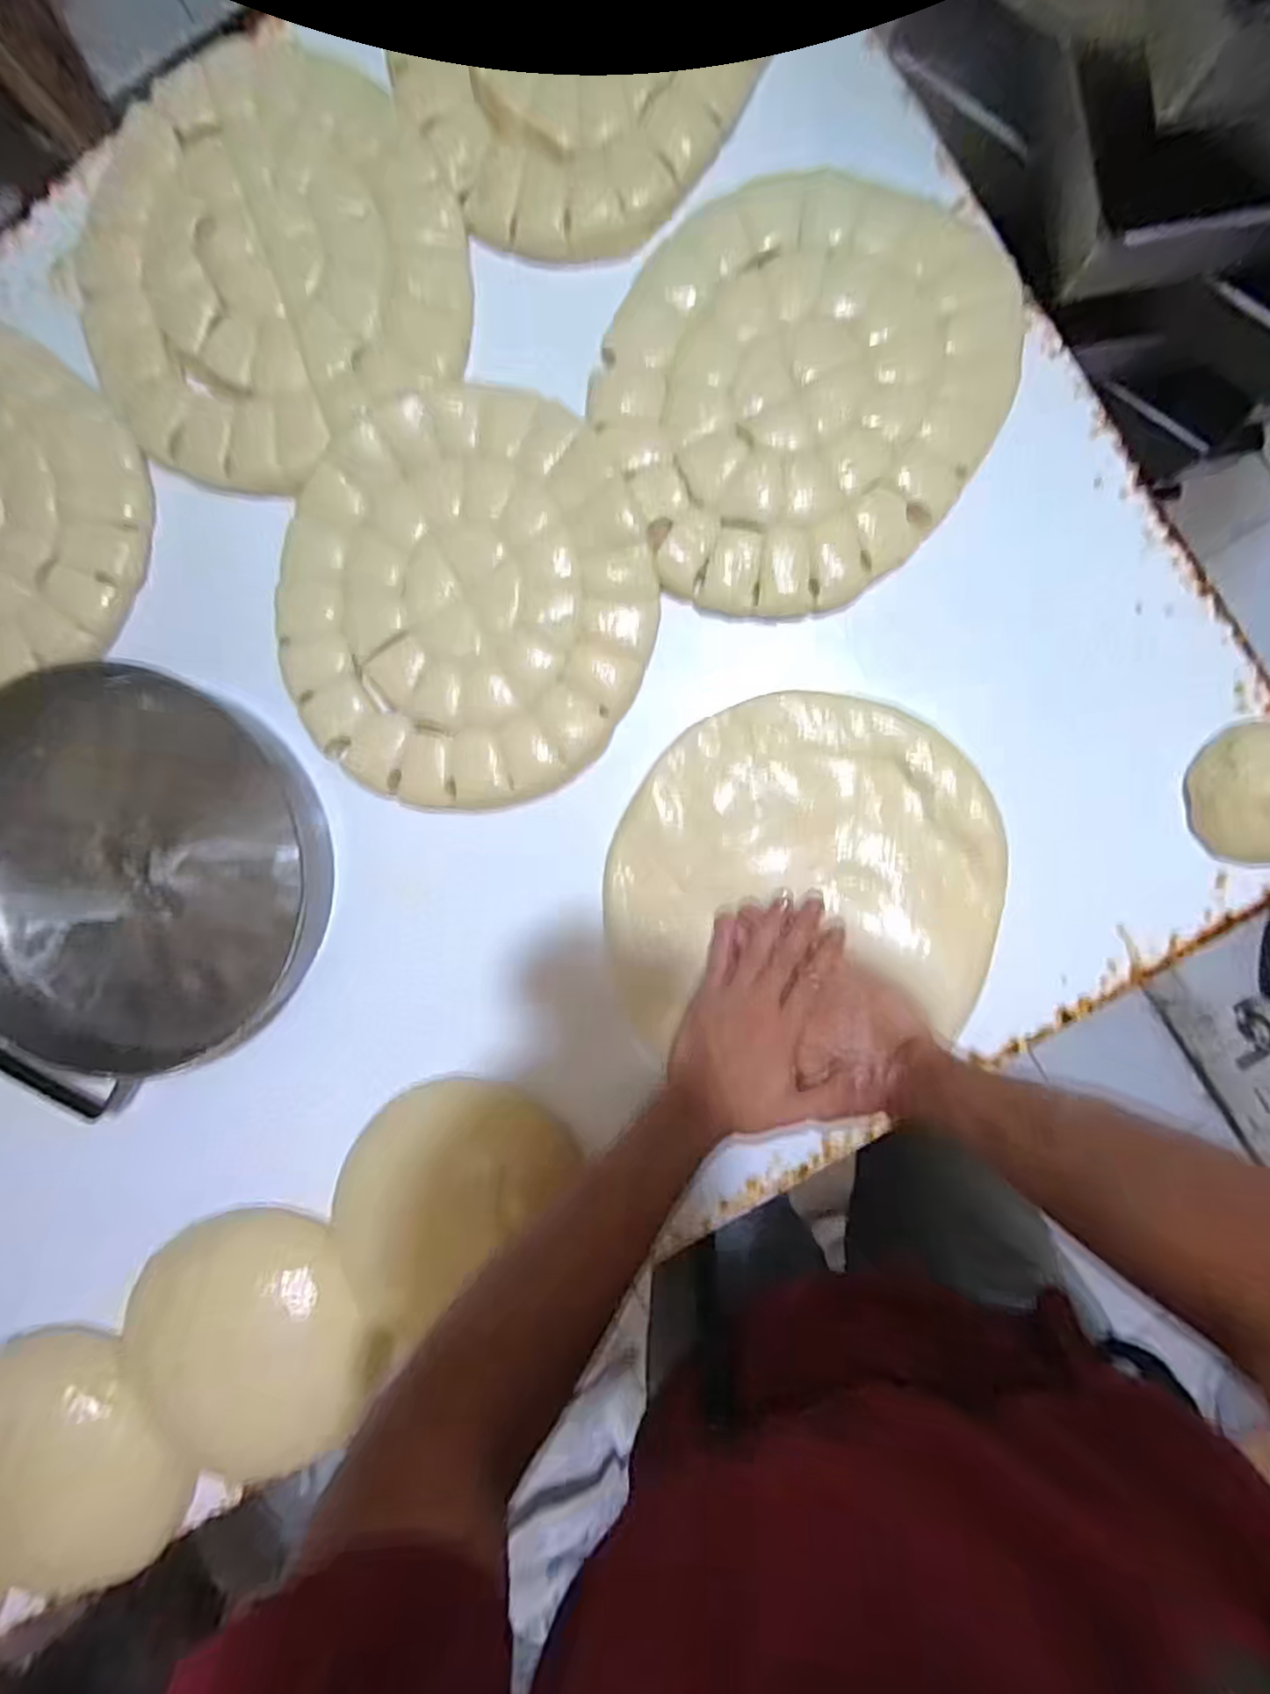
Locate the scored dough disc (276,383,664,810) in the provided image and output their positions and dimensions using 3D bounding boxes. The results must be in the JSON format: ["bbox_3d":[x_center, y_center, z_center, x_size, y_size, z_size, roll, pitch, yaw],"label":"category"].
[{"bbox_3d":[-0.131,-0.187,0.541,0.280,0.013,0.300,0,96,5],"label":"scored dough disc"}]

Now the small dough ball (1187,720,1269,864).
[{"bbox_3d":[0.470,-0.040,0.513,0.096,0.034,0.102,0,92,2],"label":"small dough ball"}]

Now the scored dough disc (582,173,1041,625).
[{"bbox_3d":[0.121,-0.339,0.520,0.271,0.026,0.315,40,93,0],"label":"scored dough disc"}]

